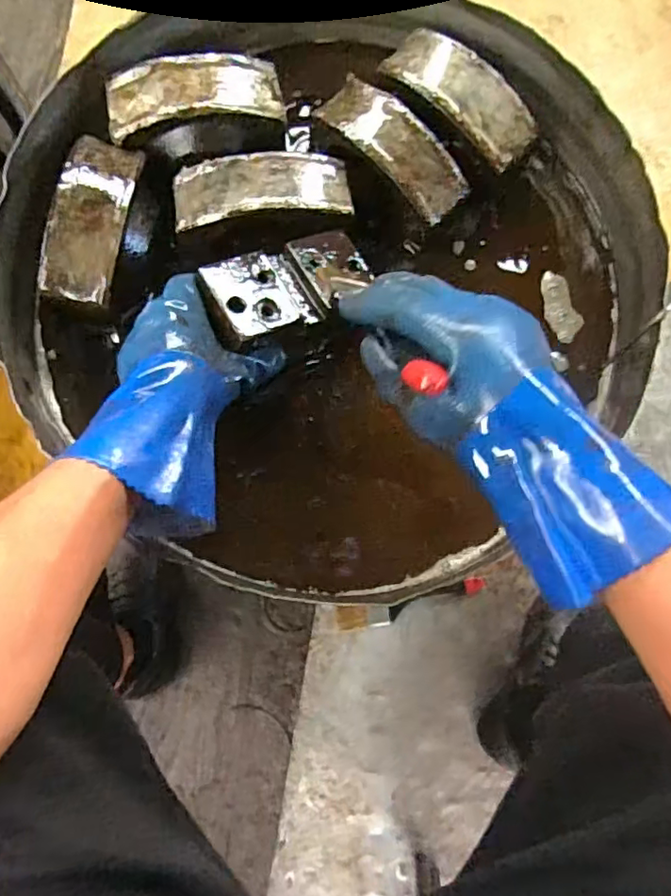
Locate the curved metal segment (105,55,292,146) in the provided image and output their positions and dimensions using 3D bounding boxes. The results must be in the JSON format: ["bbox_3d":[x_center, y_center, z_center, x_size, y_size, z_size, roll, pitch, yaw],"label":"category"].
[{"bbox_3d":[-0.129,-0.324,0.526,0.156,0.030,0.061,-14,81,-4],"label":"curved metal segment"}]

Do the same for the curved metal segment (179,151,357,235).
[{"bbox_3d":[-0.066,-0.233,0.514,0.156,0.029,0.056,-6,80,-2],"label":"curved metal segment"}]

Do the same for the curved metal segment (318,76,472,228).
[{"bbox_3d":[0.052,-0.280,0.529,0.053,0.030,0.158,-42,83,-8],"label":"curved metal segment"}]

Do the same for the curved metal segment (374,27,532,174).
[{"bbox_3d":[0.118,-0.332,0.536,0.057,0.031,0.153,-44,84,-8],"label":"curved metal segment"}]

